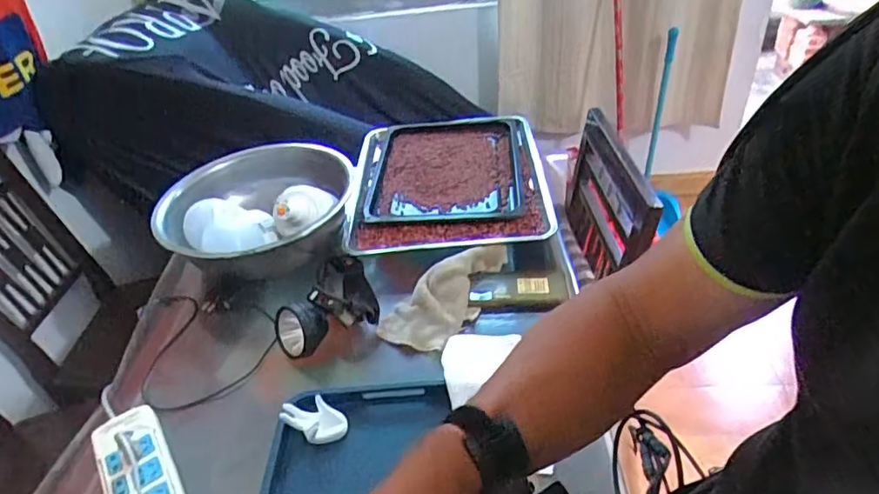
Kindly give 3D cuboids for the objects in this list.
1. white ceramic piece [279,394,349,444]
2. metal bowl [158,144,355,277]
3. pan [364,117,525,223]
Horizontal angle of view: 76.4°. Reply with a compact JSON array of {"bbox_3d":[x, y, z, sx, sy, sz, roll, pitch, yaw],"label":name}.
[{"bbox_3d":[-0.160,0.222,0.719,0.082,0.026,0.049,34,66,2],"label":"white ceramic piece"},{"bbox_3d":[-0.342,-0.083,1.077,0.354,0.150,0.343,-13,38,-8],"label":"metal bowl"},{"bbox_3d":[0.015,-0.152,1.138,0.305,0.052,0.362,-3,38,5],"label":"pan"}]

